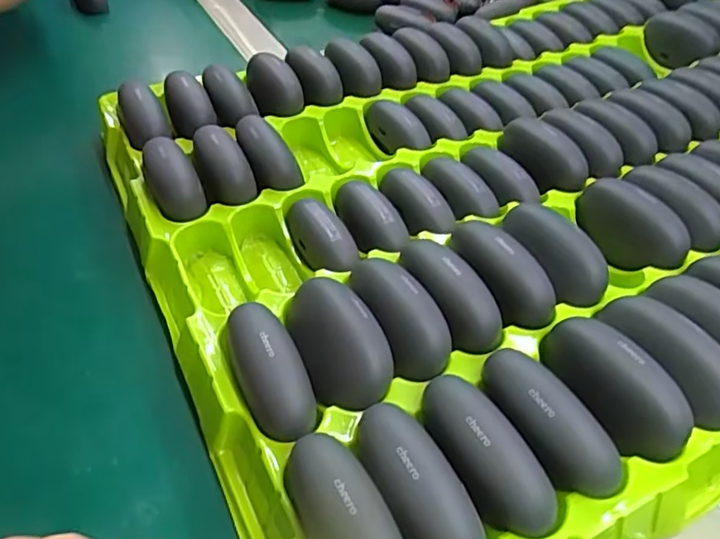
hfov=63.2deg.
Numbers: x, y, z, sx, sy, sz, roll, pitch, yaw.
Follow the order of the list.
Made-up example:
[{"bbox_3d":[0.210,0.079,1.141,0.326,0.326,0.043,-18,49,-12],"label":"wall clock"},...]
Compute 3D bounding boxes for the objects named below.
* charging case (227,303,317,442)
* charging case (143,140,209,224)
[{"bbox_3d":[-0.039,0.040,0.243,0.024,0.021,0.064,-19,60,-20],"label":"charging case"},{"bbox_3d":[-0.106,-0.050,0.333,0.026,0.028,0.051,-23,50,-23],"label":"charging case"}]

